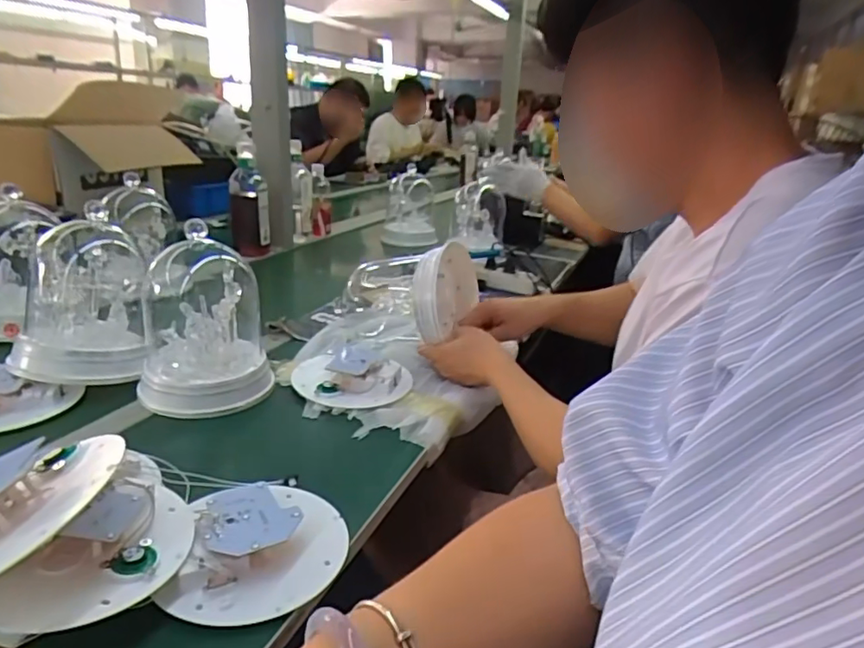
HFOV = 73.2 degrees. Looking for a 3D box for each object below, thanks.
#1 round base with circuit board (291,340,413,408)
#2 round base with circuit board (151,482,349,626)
[{"bbox_3d":[-0.104,0.056,0.765,0.146,0.034,0.167,1,21,-7],"label":"round base with circuit board"},{"bbox_3d":[-0.132,0.166,0.459,0.123,0.031,0.140,1,21,-7],"label":"round base with circuit board"}]

